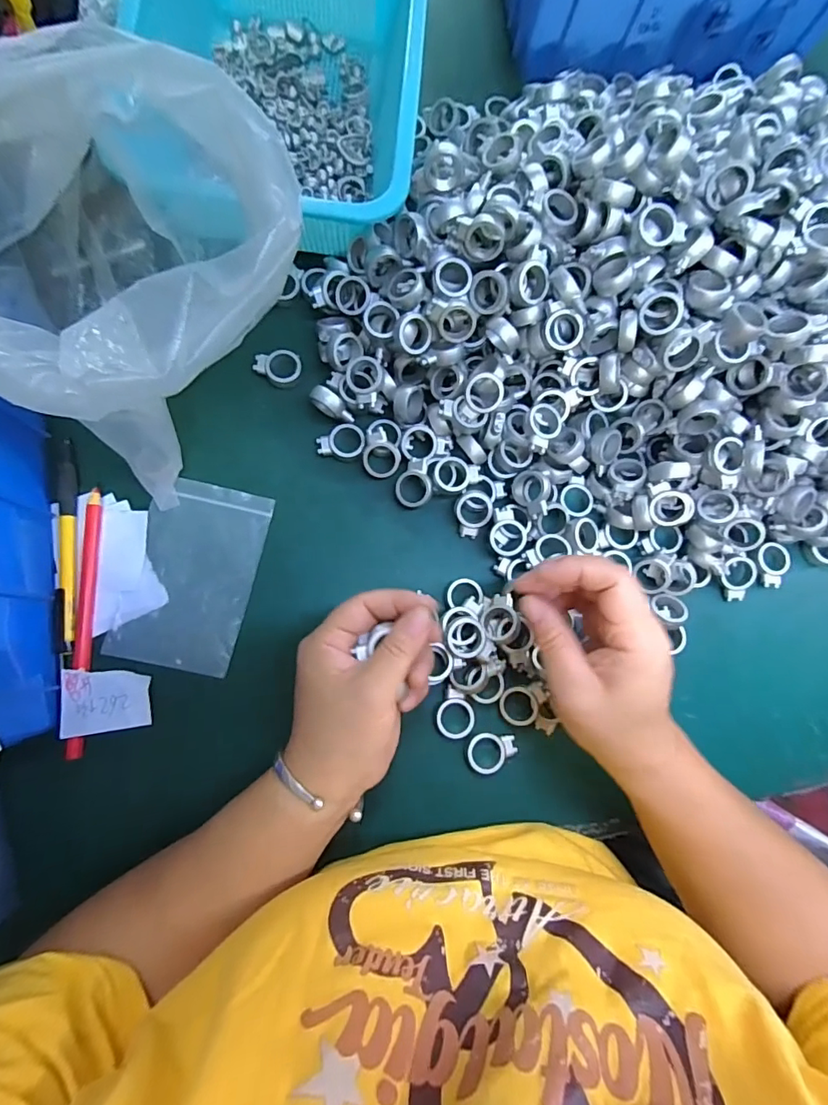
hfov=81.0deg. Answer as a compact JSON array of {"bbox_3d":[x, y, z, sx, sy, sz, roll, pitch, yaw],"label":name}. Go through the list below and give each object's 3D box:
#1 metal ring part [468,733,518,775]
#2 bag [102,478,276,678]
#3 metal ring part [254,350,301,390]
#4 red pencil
[{"bbox_3d":[0.052,0.132,0.321,0.033,0.004,0.025,-15,82,-8],"label":"metal ring part"},{"bbox_3d":[-0.147,0.014,0.325,0.075,0.007,0.122,13,79,-6],"label":"bag"},{"bbox_3d":[-0.098,-0.132,0.350,0.033,0.005,0.028,-4,81,-7],"label":"metal ring part"},{"bbox_3d":[-0.210,0.043,0.309,0.009,0.009,0.167,-1,80,-6],"label":"red pencil"}]

